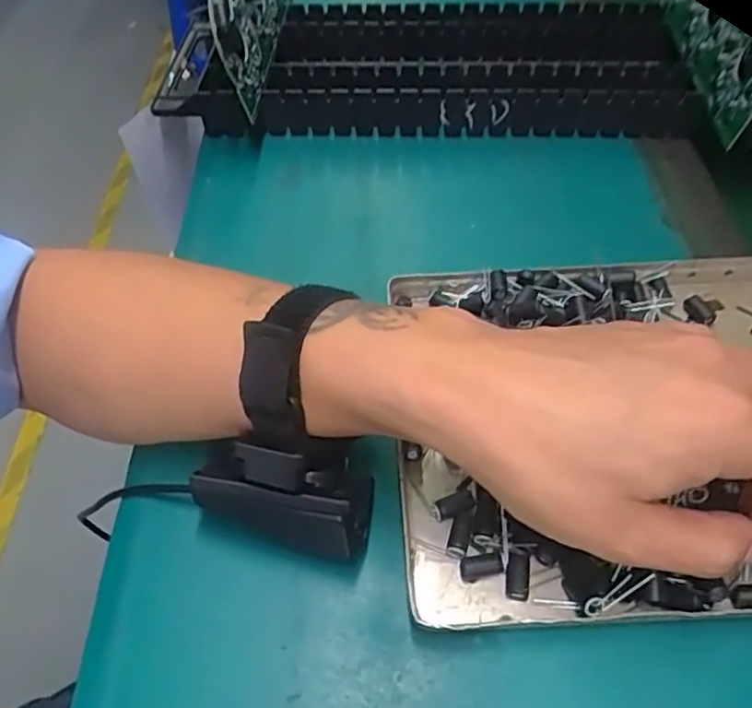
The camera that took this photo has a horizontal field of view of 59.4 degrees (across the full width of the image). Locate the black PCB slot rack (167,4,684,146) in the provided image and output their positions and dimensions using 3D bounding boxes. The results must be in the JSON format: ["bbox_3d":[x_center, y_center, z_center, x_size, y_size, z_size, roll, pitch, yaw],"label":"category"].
[{"bbox_3d":[0.036,-0.206,0.488,0.367,0.042,0.146,-3,51,-1],"label":"black PCB slot rack"}]

